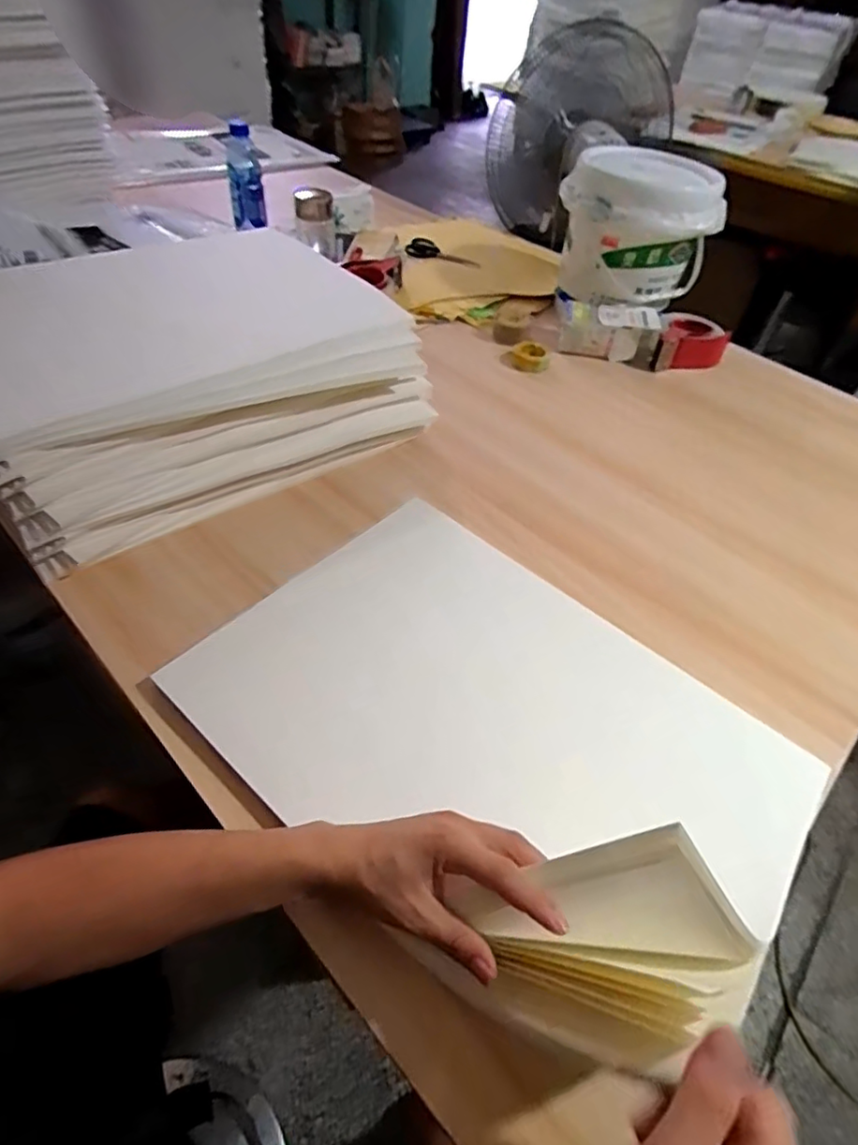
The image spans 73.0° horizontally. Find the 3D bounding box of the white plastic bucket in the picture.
[{"bbox_3d":[0.376,-0.635,1.061,0.257,0.187,0.262,16,49,7],"label":"white plastic bucket"}]

